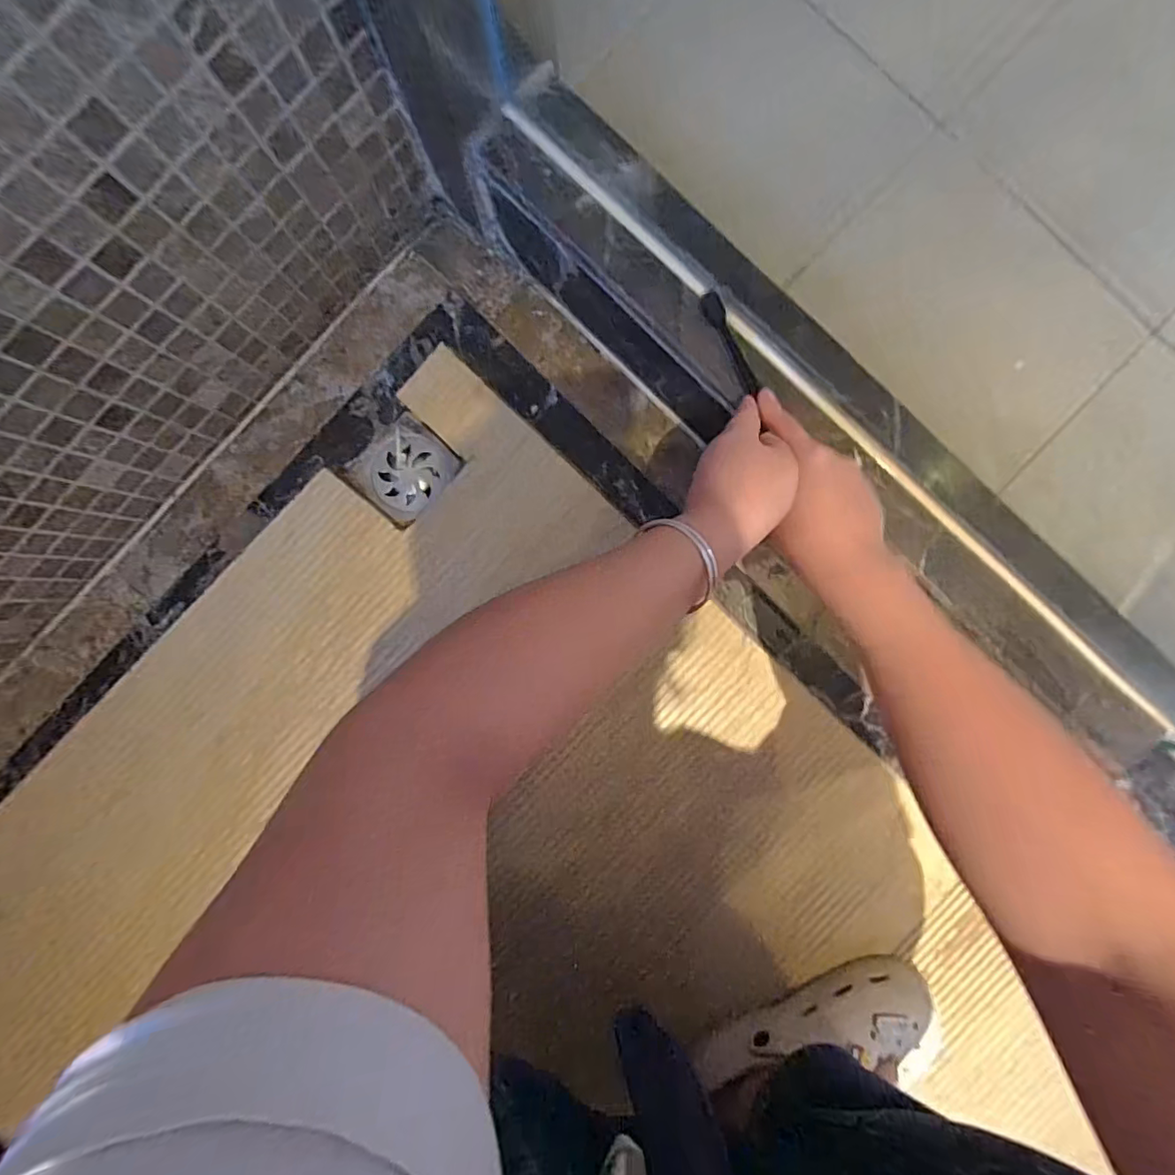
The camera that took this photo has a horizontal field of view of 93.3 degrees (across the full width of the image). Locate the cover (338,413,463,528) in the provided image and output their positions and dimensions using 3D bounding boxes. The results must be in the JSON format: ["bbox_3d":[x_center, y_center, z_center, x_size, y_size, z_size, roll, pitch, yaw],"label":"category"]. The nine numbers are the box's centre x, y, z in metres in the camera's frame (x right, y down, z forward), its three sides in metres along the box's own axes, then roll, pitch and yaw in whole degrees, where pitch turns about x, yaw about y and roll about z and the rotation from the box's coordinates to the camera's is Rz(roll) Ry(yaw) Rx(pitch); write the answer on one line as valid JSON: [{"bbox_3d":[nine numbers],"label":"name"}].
[{"bbox_3d":[-0.194,-0.124,0.586,0.088,0.019,0.093,44,83,-3],"label":"cover"}]

